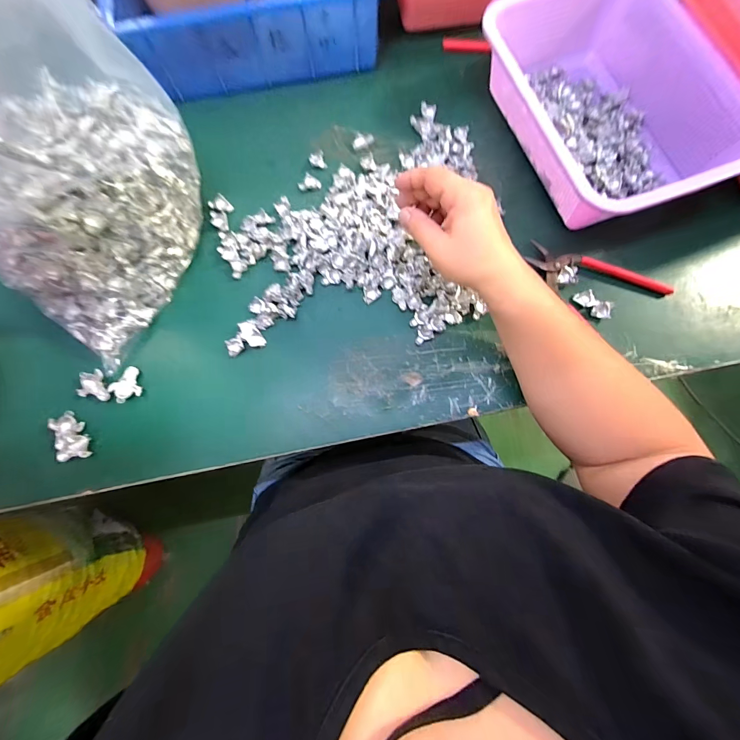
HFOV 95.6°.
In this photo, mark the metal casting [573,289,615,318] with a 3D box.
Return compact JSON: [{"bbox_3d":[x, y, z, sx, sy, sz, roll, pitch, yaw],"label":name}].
[{"bbox_3d":[0.232,-0.068,0.347,0.039,0.007,0.021,33,82,6],"label":"metal casting"}]

